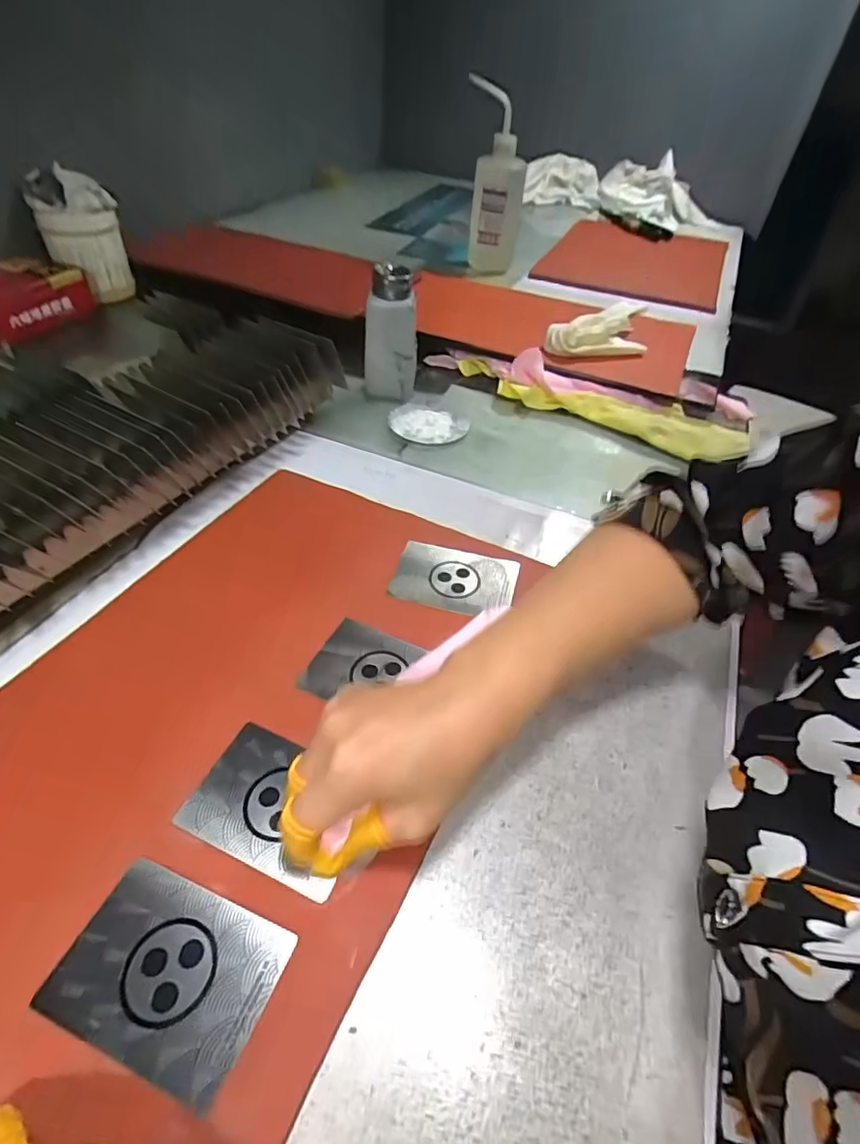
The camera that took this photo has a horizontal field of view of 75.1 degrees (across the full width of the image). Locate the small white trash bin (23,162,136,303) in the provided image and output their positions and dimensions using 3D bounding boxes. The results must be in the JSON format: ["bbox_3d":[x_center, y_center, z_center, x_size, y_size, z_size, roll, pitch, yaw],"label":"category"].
[{"bbox_3d":[-0.472,-0.454,0.762,0.101,0.129,0.109,-12,47,-18],"label":"small white trash bin"}]

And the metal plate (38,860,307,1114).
[{"bbox_3d":[-0.108,0.167,0.235,0.083,0.006,0.062,21,47,10],"label":"metal plate"}]

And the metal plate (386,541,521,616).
[{"bbox_3d":[0.019,0.005,0.411,0.086,0.004,0.059,13,51,7],"label":"metal plate"}]

